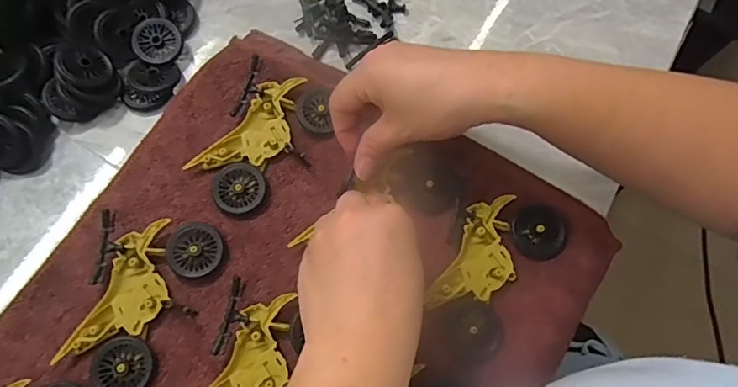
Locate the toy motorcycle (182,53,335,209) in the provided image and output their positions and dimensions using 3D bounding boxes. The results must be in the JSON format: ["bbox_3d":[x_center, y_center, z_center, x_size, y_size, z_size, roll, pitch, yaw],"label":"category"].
[{"bbox_3d":[-0.078,-0.040,0.377,0.069,0.017,0.112,29,72,8],"label":"toy motorcycle"}]

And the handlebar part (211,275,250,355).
[{"bbox_3d":[-0.085,0.078,0.325,0.014,0.009,0.048,16,84,4],"label":"handlebar part"}]

